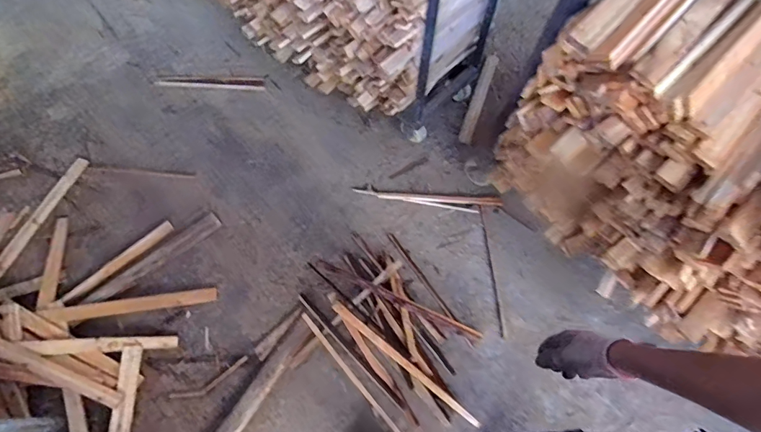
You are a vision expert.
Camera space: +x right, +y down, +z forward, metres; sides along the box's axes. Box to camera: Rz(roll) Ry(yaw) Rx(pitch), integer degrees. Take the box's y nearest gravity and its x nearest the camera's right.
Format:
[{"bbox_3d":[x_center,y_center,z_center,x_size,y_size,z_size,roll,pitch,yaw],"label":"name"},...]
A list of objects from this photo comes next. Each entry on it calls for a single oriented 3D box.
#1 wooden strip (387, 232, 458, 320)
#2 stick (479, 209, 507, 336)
[{"bbox_3d":[0.142,0.212,1.474,0.024,0.011,0.382,-31,71,-14],"label":"wooden strip"},{"bbox_3d":[0.398,0.188,1.476,0.018,0.008,0.479,-3,66,-3],"label":"stick"}]

